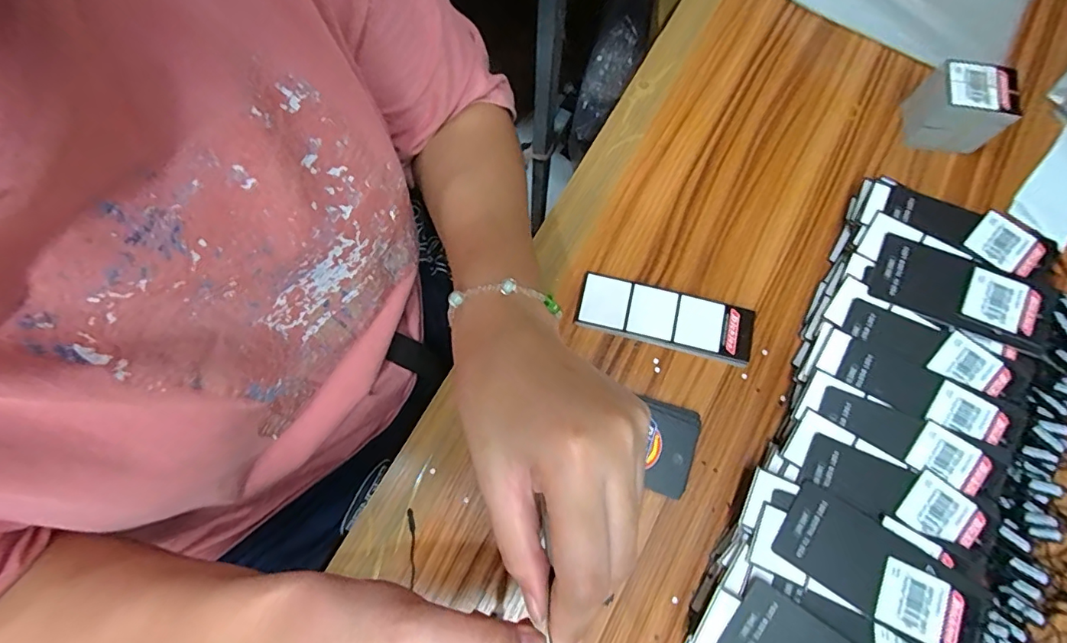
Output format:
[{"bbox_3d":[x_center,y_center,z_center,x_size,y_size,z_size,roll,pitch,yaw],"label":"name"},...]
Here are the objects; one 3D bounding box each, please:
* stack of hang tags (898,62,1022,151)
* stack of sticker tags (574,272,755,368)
[{"bbox_3d":[0.314,-0.157,0.371,0.056,0.055,0.037,12,75,1],"label":"stack of hang tags"},{"bbox_3d":[0.090,-0.001,0.346,0.118,0.012,0.039,13,75,2],"label":"stack of sticker tags"}]

